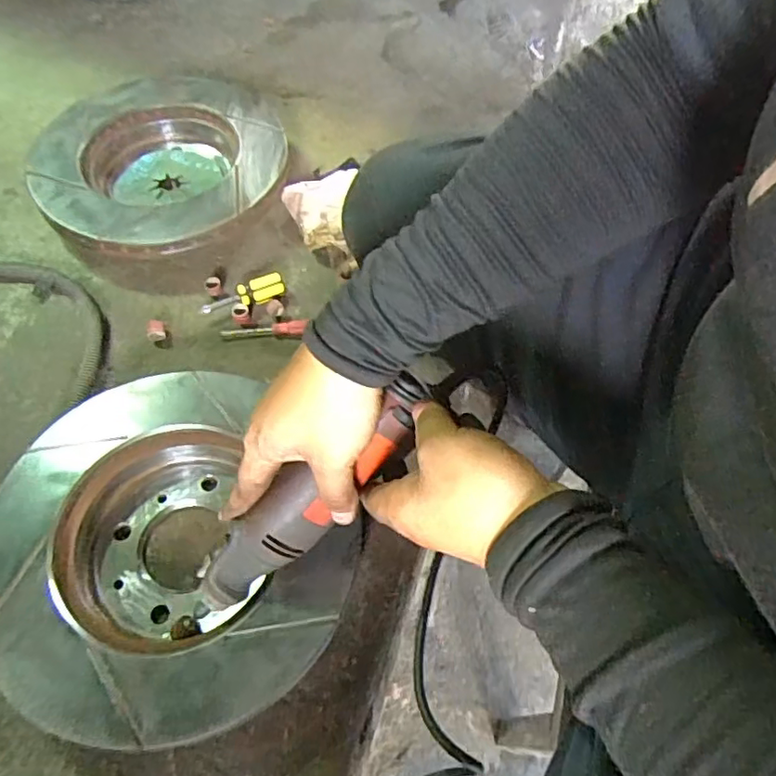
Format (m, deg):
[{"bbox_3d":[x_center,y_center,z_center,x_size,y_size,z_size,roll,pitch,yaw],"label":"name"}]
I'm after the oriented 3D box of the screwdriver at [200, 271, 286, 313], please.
[{"bbox_3d":[-0.136,-0.087,0.563,0.078,0.025,0.018,-12,60,-10],"label":"screwdriver"}]

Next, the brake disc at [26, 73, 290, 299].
[{"bbox_3d":[-0.228,-0.226,0.630,0.260,0.051,0.250,1,58,-2],"label":"brake disc"}]

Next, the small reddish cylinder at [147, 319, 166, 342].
[{"bbox_3d":[-0.210,-0.052,0.544,0.015,0.013,0.019,-12,59,-8],"label":"small reddish cylinder"}]

